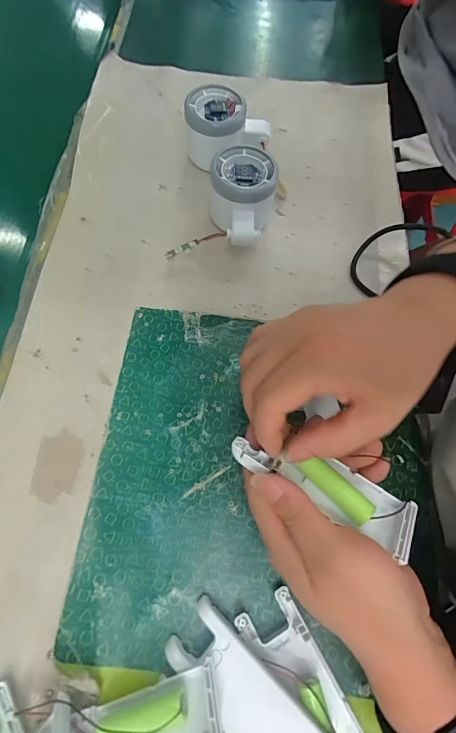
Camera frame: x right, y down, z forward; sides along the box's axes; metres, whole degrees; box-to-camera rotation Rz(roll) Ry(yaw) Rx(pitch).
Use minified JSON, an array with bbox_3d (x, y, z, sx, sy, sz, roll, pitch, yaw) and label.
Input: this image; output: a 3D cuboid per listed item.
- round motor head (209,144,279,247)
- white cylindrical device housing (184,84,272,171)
[{"bbox_3d":[0.013,-0.146,0.324,0.053,0.055,0.078,9,69,2],"label":"round motor head"},{"bbox_3d":[-0.002,-0.228,0.354,0.082,0.051,0.061,12,69,3],"label":"white cylindrical device housing"}]

